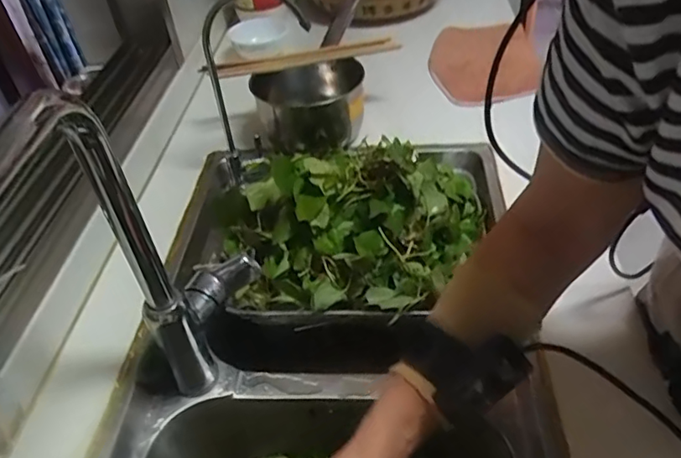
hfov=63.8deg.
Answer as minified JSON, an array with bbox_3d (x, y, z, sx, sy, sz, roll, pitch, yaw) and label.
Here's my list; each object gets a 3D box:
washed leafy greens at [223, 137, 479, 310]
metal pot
[{"bbox_3d":[0.015,-0.013,0.645,0.297,0.127,0.208,-3,42,3],"label":"washed leafy greens"},{"bbox_3d":[-0.042,-0.191,0.805,0.146,0.095,0.149,-1,42,5],"label":"metal pot"}]

